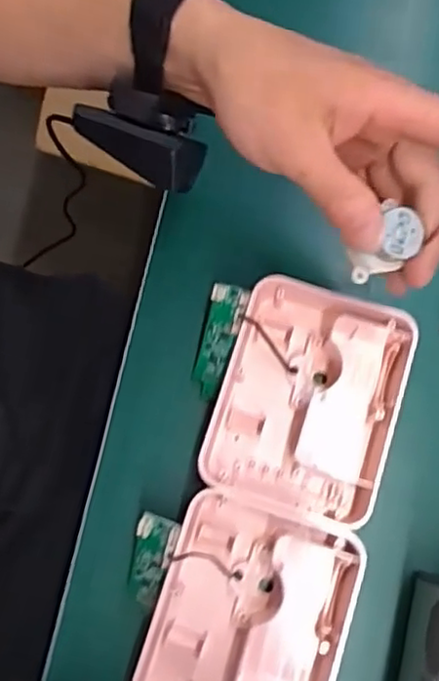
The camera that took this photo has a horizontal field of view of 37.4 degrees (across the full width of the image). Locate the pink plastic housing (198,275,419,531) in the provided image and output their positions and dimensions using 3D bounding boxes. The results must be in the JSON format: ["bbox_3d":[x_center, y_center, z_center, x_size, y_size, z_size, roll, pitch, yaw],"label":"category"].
[{"bbox_3d":[0.051,0.035,0.385,0.100,0.044,0.126,17,78,5],"label":"pink plastic housing"}]

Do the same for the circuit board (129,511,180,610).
[{"bbox_3d":[-0.039,0.124,0.361,0.022,0.011,0.061,17,115,5],"label":"circuit board"}]

